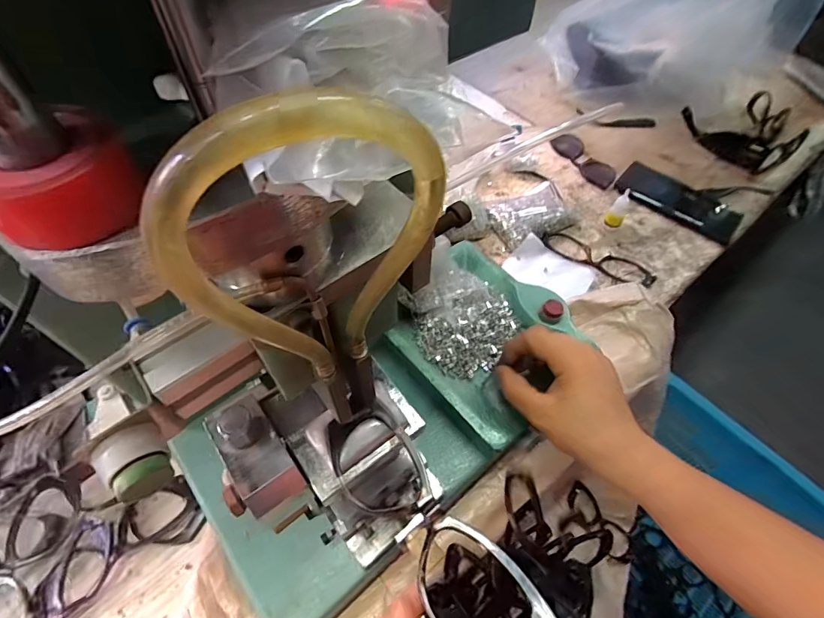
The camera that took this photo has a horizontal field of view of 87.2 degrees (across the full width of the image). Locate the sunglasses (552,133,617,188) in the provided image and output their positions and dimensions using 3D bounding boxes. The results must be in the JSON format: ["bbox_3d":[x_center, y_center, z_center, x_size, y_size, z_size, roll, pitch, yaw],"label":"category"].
[{"bbox_3d":[0.371,-0.314,0.918,0.048,0.048,0.160,-35,64,-21],"label":"sunglasses"}]

